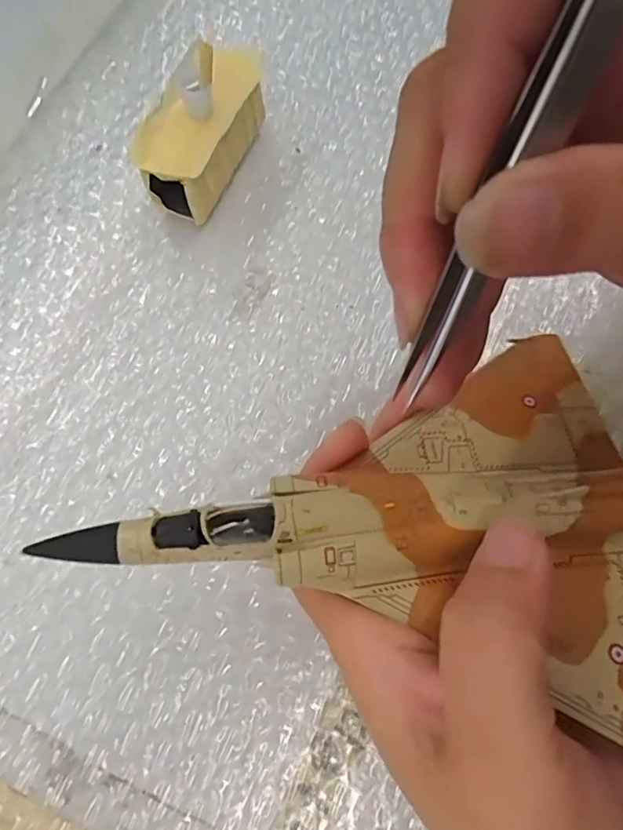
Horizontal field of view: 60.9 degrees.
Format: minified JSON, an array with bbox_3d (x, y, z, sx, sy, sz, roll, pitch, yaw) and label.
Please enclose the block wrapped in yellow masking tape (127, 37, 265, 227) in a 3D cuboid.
[{"bbox_3d":[-0.046,-0.118,0.223,0.032,0.034,0.068,20,72,9],"label":"block wrapped in yellow masking tape"}]

